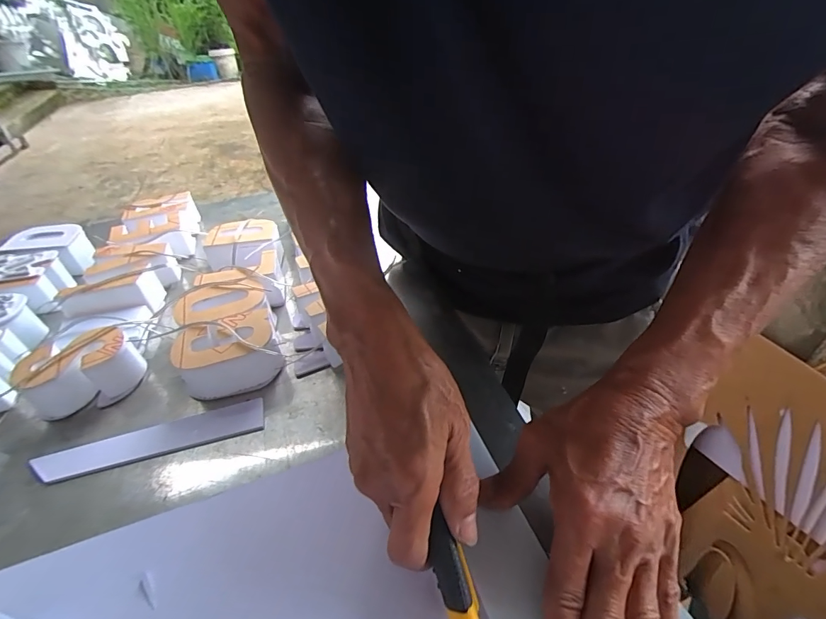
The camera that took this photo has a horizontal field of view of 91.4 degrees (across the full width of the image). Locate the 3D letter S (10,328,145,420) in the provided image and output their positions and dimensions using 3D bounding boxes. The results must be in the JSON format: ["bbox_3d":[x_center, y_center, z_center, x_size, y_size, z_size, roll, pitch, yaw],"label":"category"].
[{"bbox_3d":[-0.298,0.057,0.367,0.089,0.049,0.059,-16,43,-12],"label":"3D letter S"}]

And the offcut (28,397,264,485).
[{"bbox_3d":[-0.213,0.107,0.335,0.169,0.010,0.034,-14,43,-10],"label":"offcut"}]

